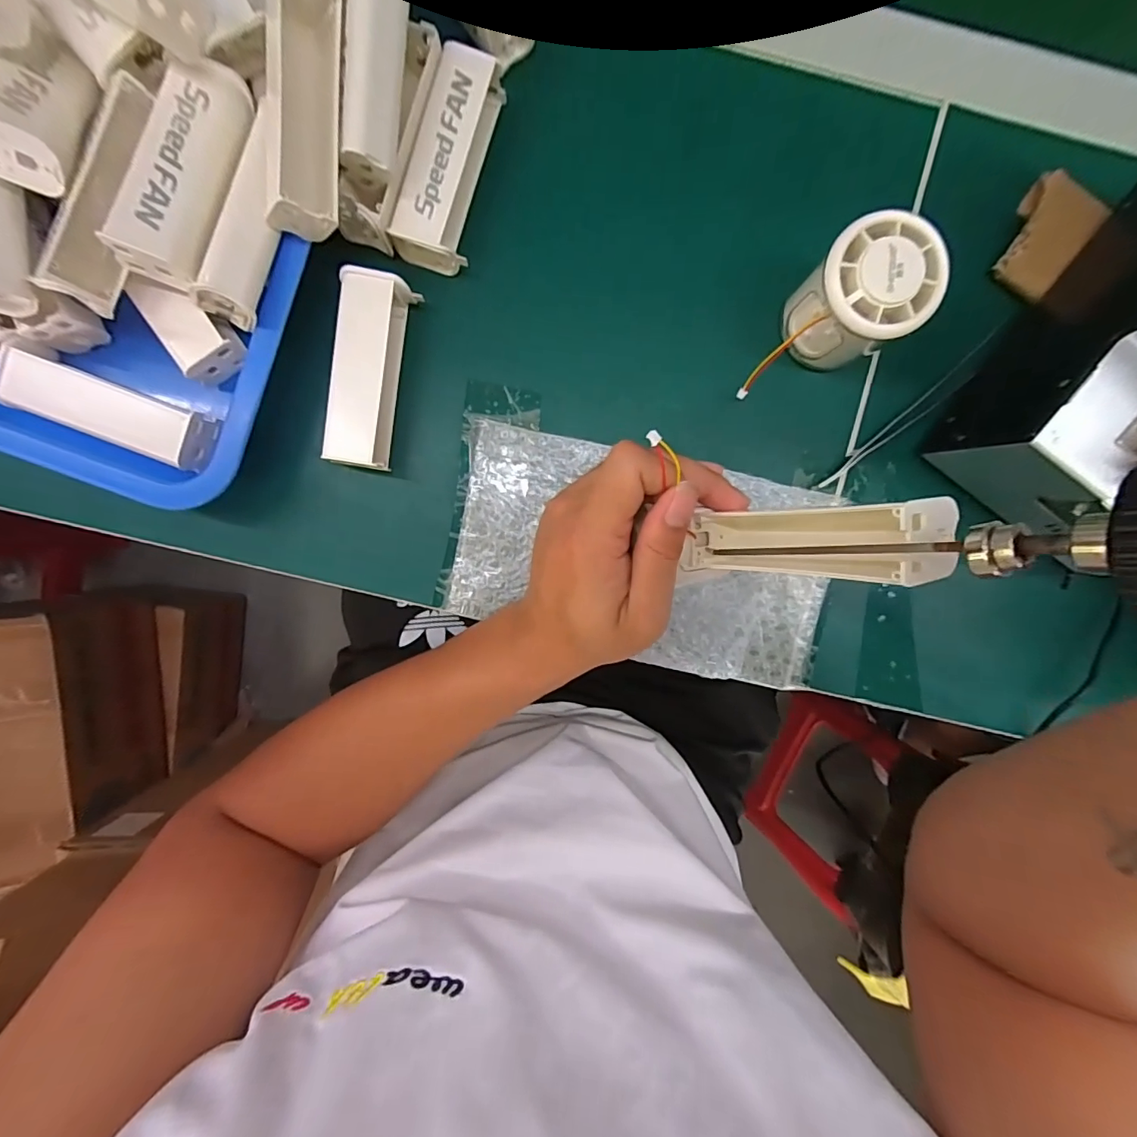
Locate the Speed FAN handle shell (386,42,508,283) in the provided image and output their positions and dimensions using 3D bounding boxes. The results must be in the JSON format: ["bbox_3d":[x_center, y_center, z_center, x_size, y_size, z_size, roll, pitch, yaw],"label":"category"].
[{"bbox_3d":[-0.064,-0.219,0.268,0.035,0.027,0.101,19,94,-2],"label":"Speed FAN handle shell"}]

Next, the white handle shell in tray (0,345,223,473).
[{"bbox_3d":[-0.249,-0.085,0.270,0.111,0.021,0.032,19,94,-2],"label":"white handle shell in tray"}]

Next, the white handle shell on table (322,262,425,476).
[{"bbox_3d":[-0.110,-0.110,0.279,0.038,0.027,0.103,9,94,-2],"label":"white handle shell on table"}]

